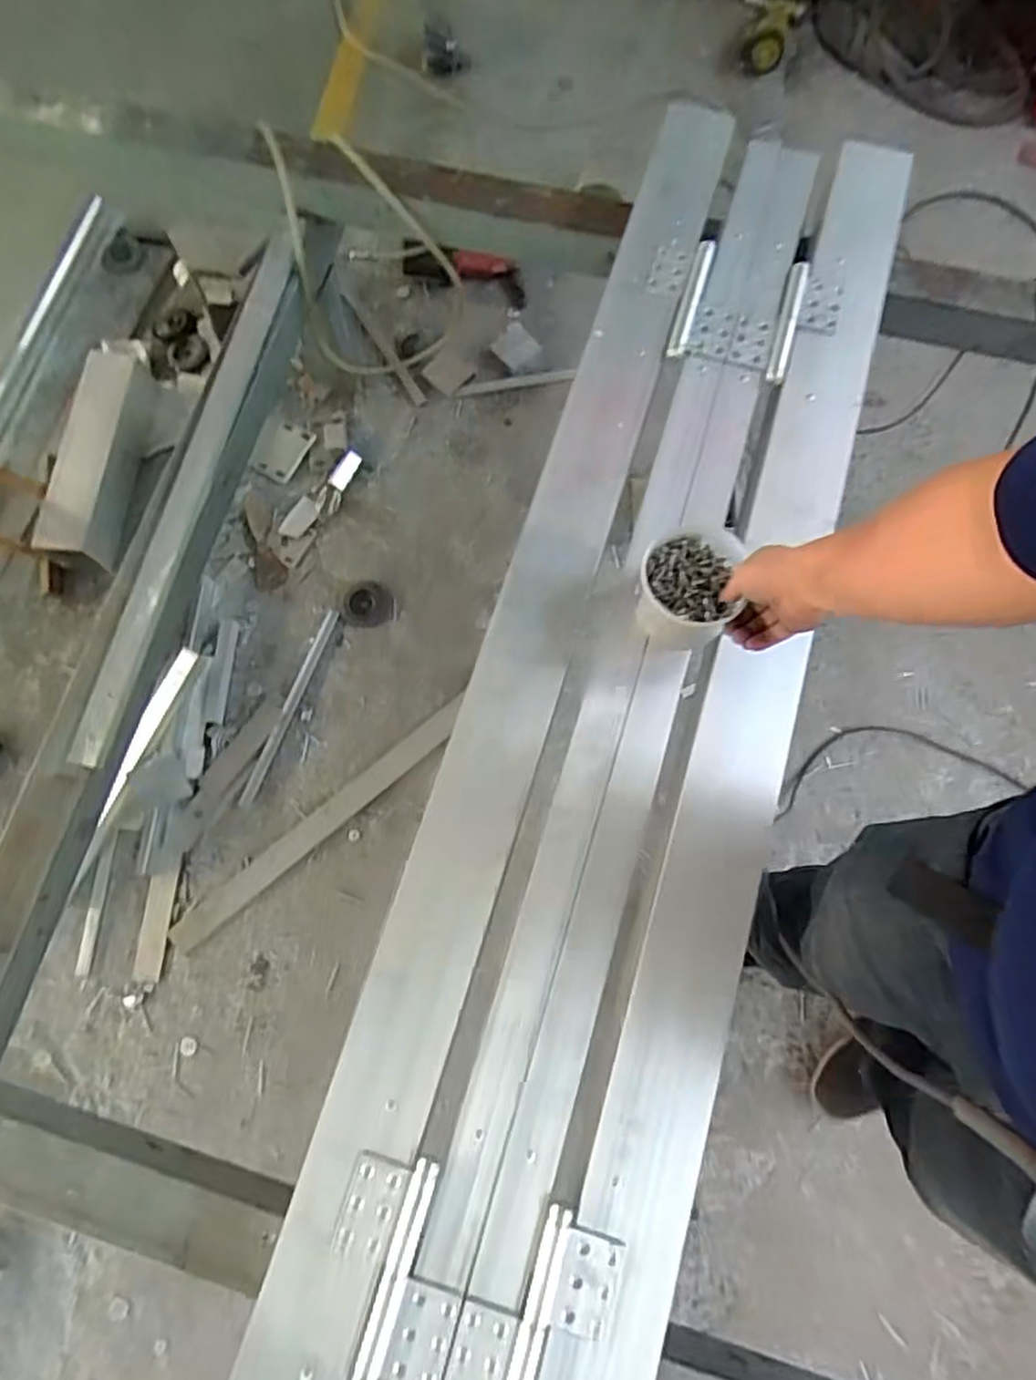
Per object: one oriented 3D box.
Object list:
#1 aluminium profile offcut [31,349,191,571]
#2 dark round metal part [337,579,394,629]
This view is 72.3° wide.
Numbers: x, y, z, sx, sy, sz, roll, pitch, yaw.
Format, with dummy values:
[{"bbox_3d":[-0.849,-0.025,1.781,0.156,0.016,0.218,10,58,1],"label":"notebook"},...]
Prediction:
[{"bbox_3d":[-0.853,-0.472,1.462,0.199,0.125,0.452,16,82,9],"label":"aluminium profile offcut"},{"bbox_3d":[-0.305,-0.175,1.428,0.104,0.025,0.109,0,73,1],"label":"dark round metal part"}]

